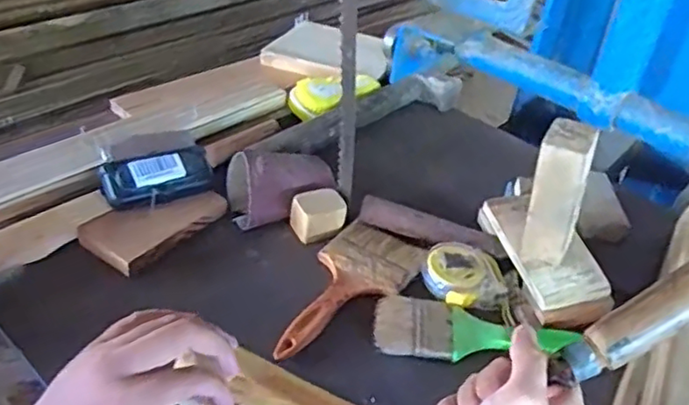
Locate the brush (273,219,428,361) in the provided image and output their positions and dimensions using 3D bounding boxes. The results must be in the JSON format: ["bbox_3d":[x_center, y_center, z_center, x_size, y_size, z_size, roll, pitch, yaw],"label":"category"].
[{"bbox_3d":[-0.002,0.078,0.575,0.087,0.014,0.188,28,41,26],"label":"brush"}]

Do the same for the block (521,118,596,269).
[{"bbox_3d":[0.186,-0.001,0.549,0.044,0.139,0.040,20,43,19],"label":"block"}]

